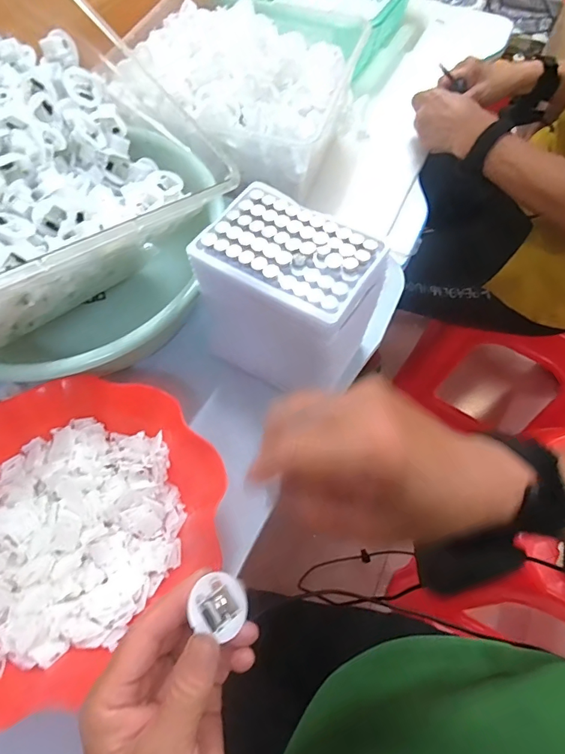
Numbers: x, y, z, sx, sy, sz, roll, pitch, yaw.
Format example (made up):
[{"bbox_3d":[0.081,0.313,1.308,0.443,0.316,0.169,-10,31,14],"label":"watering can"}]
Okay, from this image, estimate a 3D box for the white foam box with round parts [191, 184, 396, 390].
[{"bbox_3d":[0.006,-0.066,0.388,0.135,0.129,0.096,29,64,13],"label":"white foam box with round parts"}]

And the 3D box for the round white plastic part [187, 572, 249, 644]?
[{"bbox_3d":[-0.035,0.122,0.236,0.031,0.006,0.031,21,48,-25],"label":"round white plastic part"}]

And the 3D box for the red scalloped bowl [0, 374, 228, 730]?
[{"bbox_3d":[-0.163,0.106,0.335,0.196,0.057,0.215,1,61,-1],"label":"red scalloped bowl"}]

